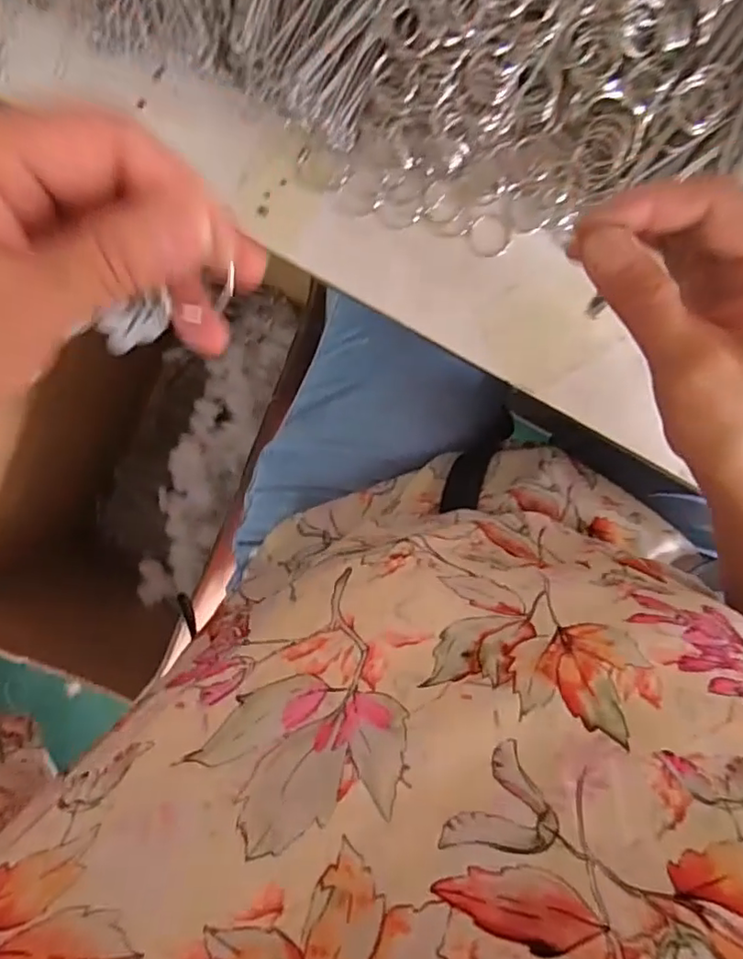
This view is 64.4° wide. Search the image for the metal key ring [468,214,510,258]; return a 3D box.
[{"bbox_3d":[0.070,-0.145,0.350,0.025,0.006,0.024,0,94,1],"label":"metal key ring"}]

